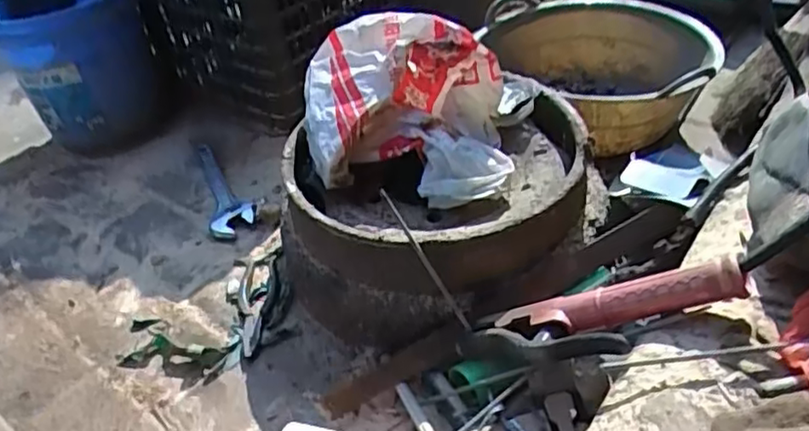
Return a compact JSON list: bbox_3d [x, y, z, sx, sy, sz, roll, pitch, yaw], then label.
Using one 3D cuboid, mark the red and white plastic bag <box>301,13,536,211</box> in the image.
[{"bbox_3d":[0.004,-0.151,0.859,0.289,0.145,0.233,8,41,17],"label":"red and white plastic bag"}]

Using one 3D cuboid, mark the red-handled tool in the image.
[{"bbox_3d":[0.186,0.085,0.631,0.250,0.033,0.029,-18,28,37],"label":"red-handled tool"}]

